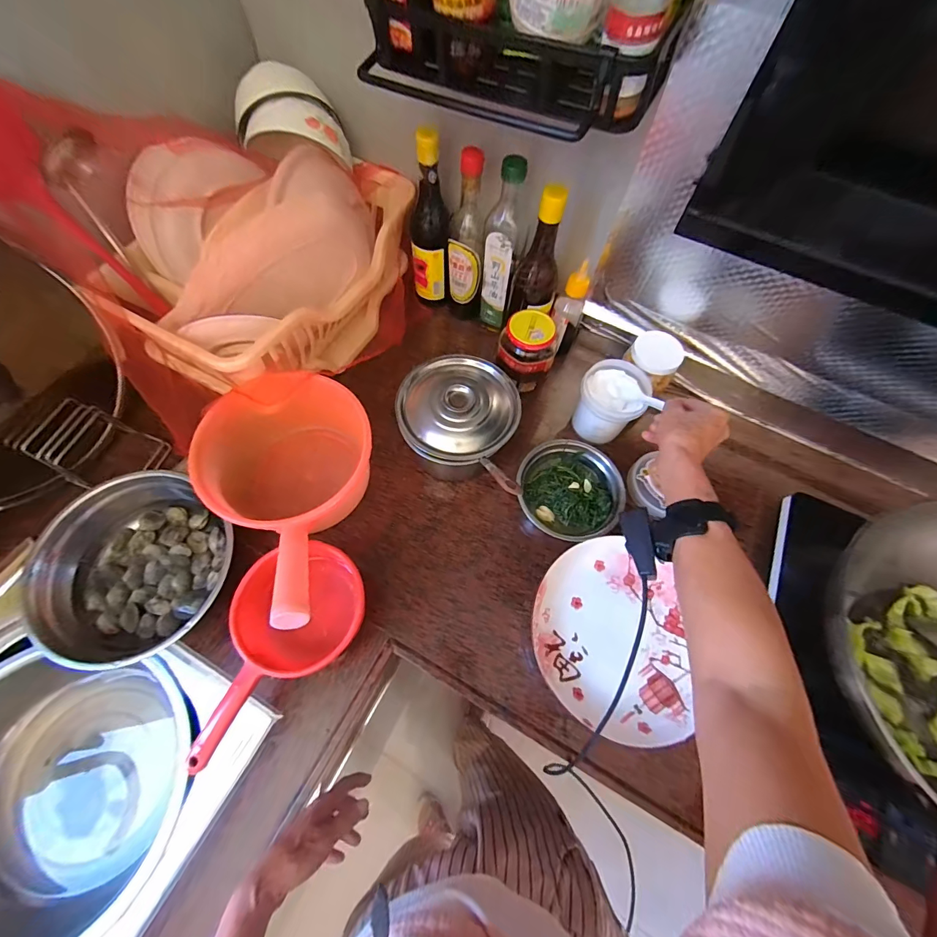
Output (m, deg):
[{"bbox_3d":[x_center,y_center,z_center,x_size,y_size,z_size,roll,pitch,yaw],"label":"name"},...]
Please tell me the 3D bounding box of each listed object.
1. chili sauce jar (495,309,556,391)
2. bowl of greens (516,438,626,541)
[{"bbox_3d":[0.088,-0.179,0.617,0.075,0.098,0.069,1,65,-2],"label":"chili sauce jar"},{"bbox_3d":[0.141,0.032,0.567,0.137,0.044,0.144,1,65,-2],"label":"bowl of greens"}]

